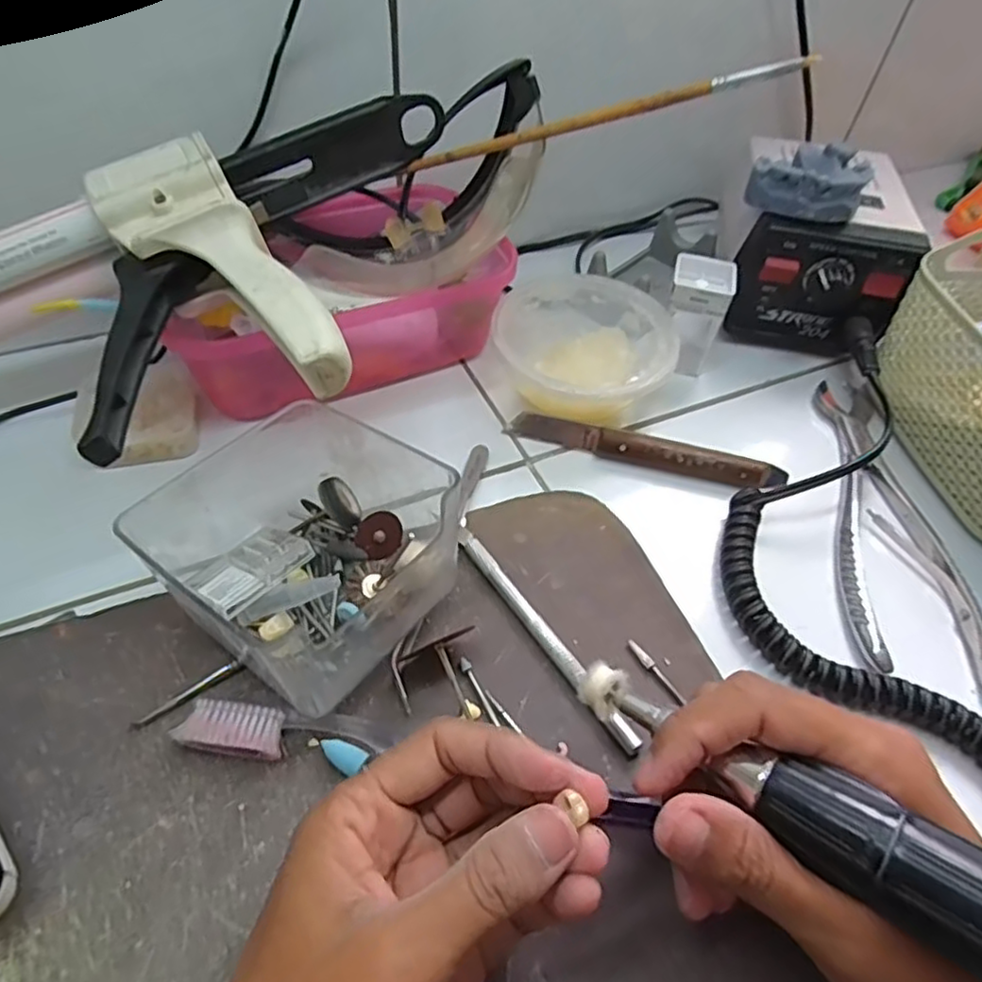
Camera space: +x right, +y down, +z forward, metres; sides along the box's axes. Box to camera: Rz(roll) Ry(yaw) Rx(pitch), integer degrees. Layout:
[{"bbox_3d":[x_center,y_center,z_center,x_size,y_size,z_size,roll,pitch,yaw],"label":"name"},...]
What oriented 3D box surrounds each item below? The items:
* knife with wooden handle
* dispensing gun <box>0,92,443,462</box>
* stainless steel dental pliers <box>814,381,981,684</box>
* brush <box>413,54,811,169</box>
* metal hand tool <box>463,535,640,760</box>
[{"bbox_3d":[0.083,-0.022,0.355,0.147,0.012,0.015,15,52,6],"label":"knife with wooden handle"},{"bbox_3d":[-0.131,-0.089,0.283,0.282,0.063,0.151,-19,56,-19],"label":"dispensing gun"},{"bbox_3d":[0.201,0.008,0.342,0.063,0.006,0.186,6,52,-2],"label":"stainless steel dental pliers"},{"bbox_3d":[0.048,-0.179,0.314,0.192,0.007,0.006,-3,48,22],"label":"brush"},{"bbox_3d":[0.022,0.061,0.285,0.009,0.009,0.122,-27,59,-24],"label":"metal hand tool"}]

